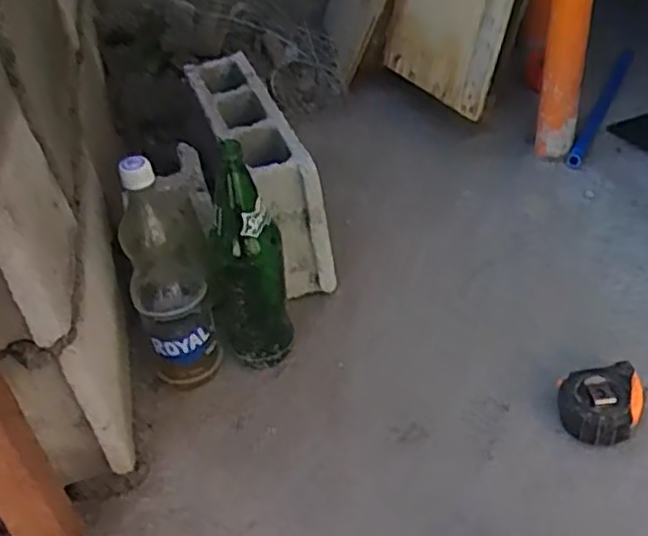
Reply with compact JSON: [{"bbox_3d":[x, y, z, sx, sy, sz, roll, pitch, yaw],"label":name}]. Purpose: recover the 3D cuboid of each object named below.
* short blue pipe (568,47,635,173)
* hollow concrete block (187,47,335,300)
[{"bbox_3d":[0.497,-0.299,1.277,0.027,0.020,0.445,16,44,25],"label":"short blue pipe"},{"bbox_3d":[-0.103,-0.146,1.059,0.097,0.204,0.416,-16,40,-11],"label":"hollow concrete block"}]

